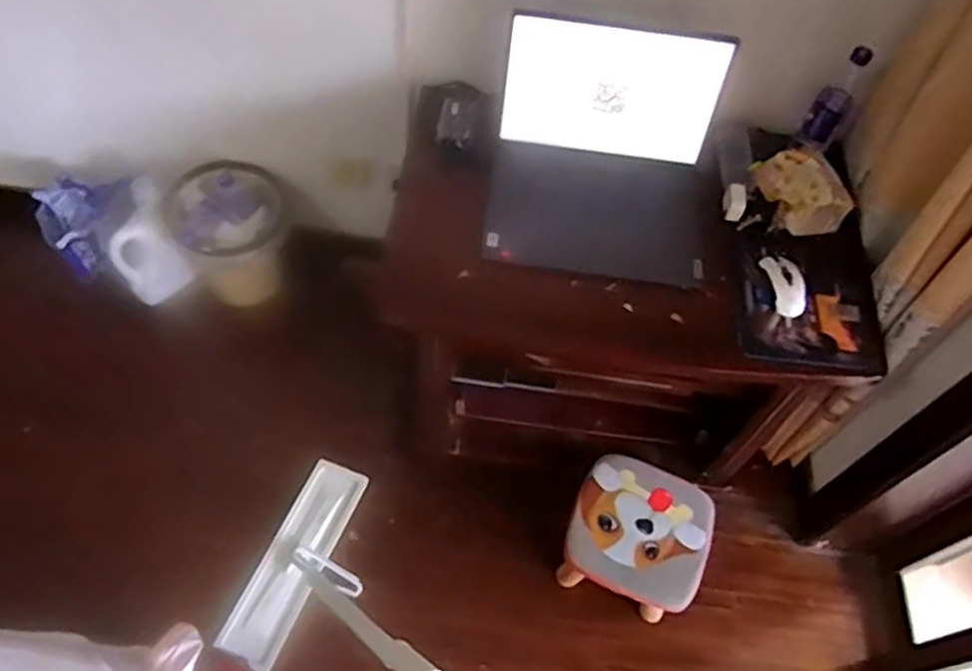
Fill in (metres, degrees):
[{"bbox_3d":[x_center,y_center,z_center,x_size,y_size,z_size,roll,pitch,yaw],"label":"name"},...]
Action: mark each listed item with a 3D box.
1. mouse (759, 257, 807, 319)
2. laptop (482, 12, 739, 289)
[{"bbox_3d":[0.472,-0.080,1.170,0.053,0.038,0.114,0,58,-5],"label":"mouse"},{"bbox_3d":[0.198,-0.267,1.191,0.377,0.279,0.307,5,58,-2],"label":"laptop"}]

